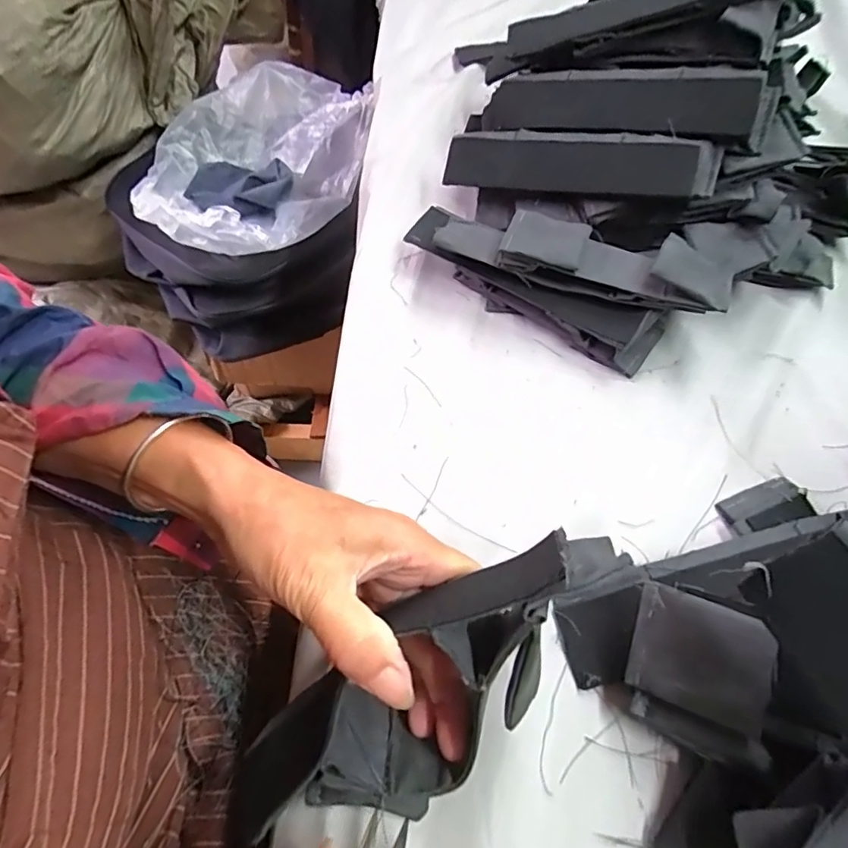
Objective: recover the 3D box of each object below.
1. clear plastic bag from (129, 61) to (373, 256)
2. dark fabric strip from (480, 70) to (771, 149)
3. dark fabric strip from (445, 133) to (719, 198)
[{"bbox_3d":[-0.282,-0.445,0.883,0.329,0.101,0.391,29,61,19],"label":"clear plastic bag"},{"bbox_3d":[0.143,-0.238,0.394,0.195,0.012,0.055,15,81,19],"label":"dark fabric strip"},{"bbox_3d":[0.112,-0.197,0.402,0.195,0.010,0.043,13,83,19],"label":"dark fabric strip"}]

